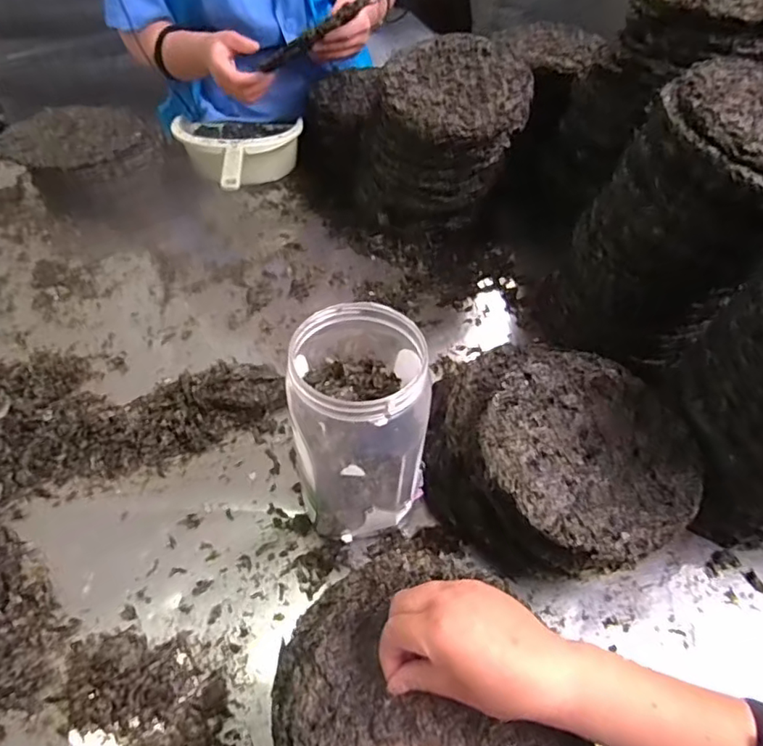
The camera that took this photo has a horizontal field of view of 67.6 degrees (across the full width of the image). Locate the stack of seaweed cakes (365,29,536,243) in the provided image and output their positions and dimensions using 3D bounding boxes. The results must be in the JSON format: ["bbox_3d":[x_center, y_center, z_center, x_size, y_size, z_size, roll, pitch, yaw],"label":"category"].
[{"bbox_3d":[0.096,-0.320,0.829,0.193,0.231,0.175,23,53,15],"label":"stack of seaweed cakes"}]

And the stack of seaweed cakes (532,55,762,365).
[{"bbox_3d":[0.354,-0.174,0.659,0.237,0.295,0.224,30,55,20],"label":"stack of seaweed cakes"}]

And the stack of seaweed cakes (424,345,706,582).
[{"bbox_3d":[0.160,0.084,0.580,0.218,0.111,0.265,-28,57,-22],"label":"stack of seaweed cakes"}]

